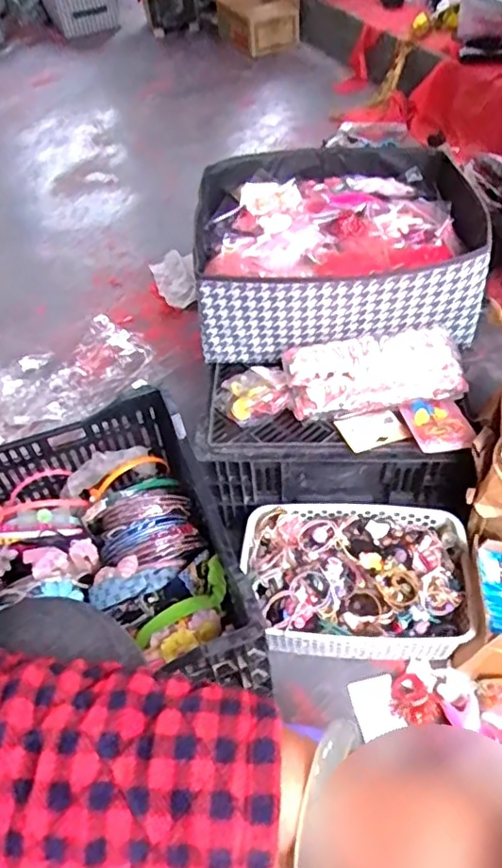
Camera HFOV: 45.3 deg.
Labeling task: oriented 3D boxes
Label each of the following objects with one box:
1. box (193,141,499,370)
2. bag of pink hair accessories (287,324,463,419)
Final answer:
[{"bbox_3d":[0.122,-0.289,0.934,0.383,0.183,0.364,-3,49,3],"label":"box"},{"bbox_3d":[0.165,-0.084,0.828,0.235,0.069,0.098,-8,49,-1],"label":"bag of pink hair accessories"}]

